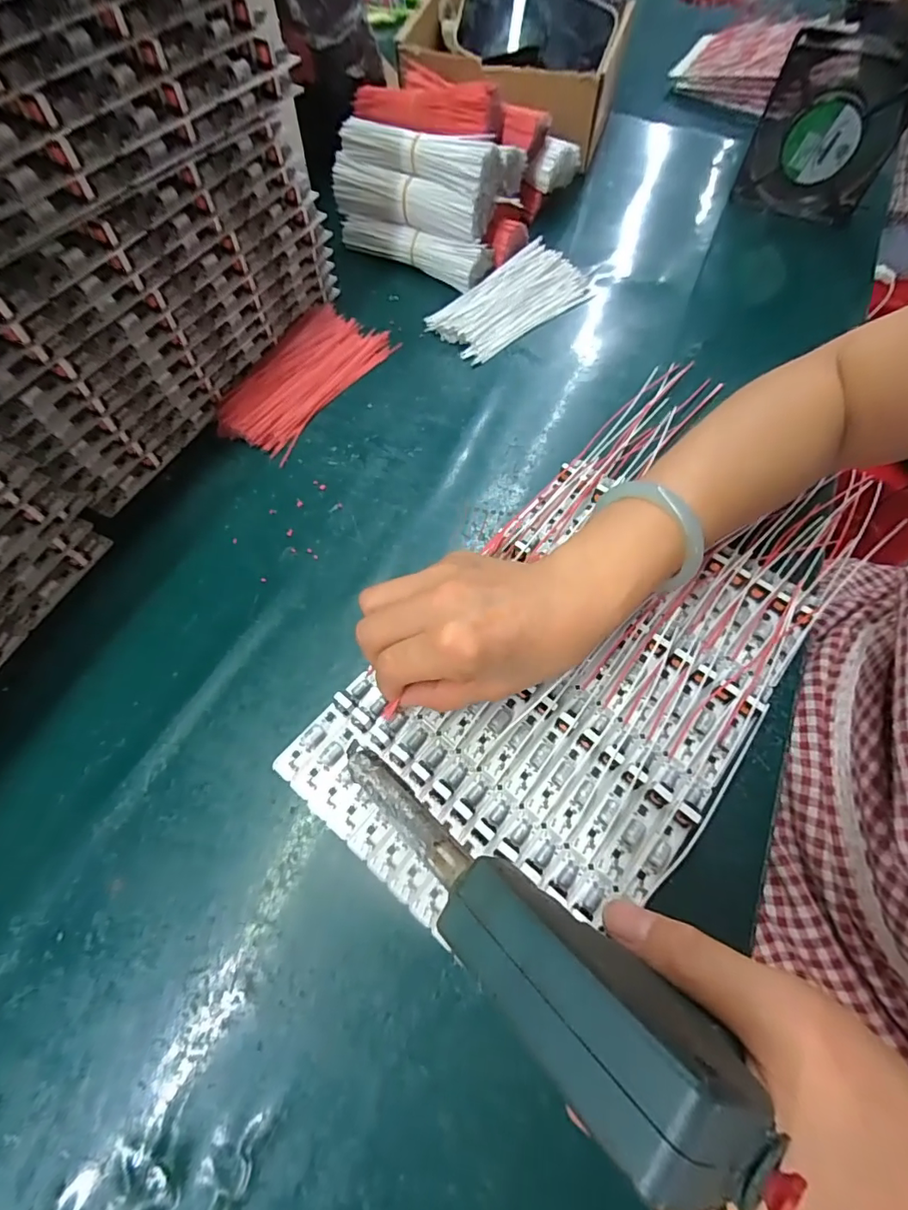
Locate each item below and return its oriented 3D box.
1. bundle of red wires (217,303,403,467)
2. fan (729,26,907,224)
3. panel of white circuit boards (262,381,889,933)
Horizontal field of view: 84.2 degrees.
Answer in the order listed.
[{"bbox_3d":[-0.125,-0.189,0.411,0.077,0.021,0.159,29,67,14],"label":"bundle of red wires"},{"bbox_3d":[0.354,-0.449,0.492,0.121,0.141,0.045,16,65,8],"label":"fan"},{"bbox_3d":[0.108,0.005,0.319,0.194,0.016,0.420,39,70,18],"label":"panel of white circuit boards"}]

